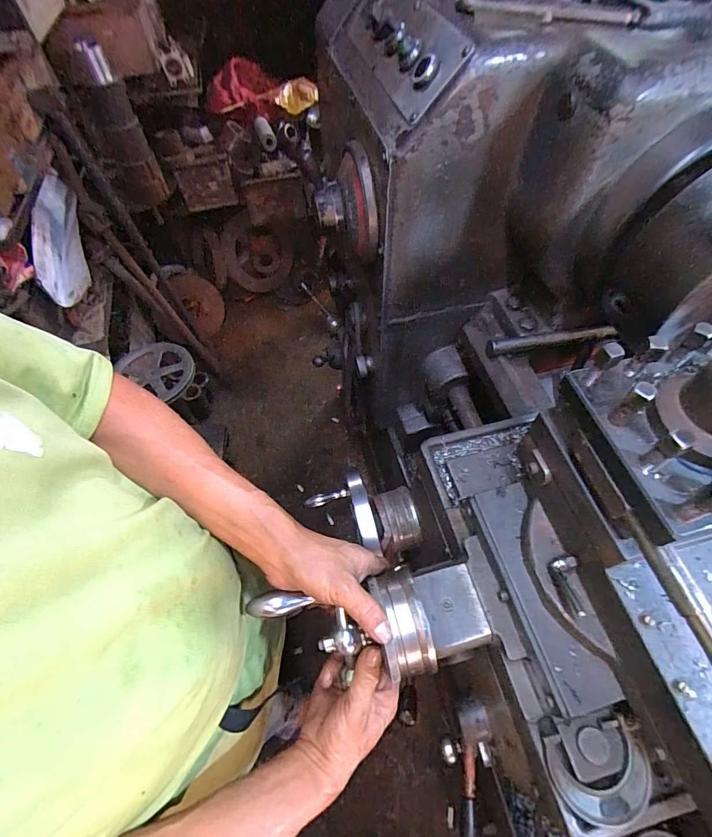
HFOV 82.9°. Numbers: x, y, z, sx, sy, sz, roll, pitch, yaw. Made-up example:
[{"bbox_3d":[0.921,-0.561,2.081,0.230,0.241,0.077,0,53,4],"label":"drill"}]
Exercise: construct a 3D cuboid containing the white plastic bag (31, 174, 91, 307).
[{"bbox_3d":[-0.878,-0.538,1.203,0.113,0.106,0.429,-16,71,-7],"label":"white plastic bag"}]

